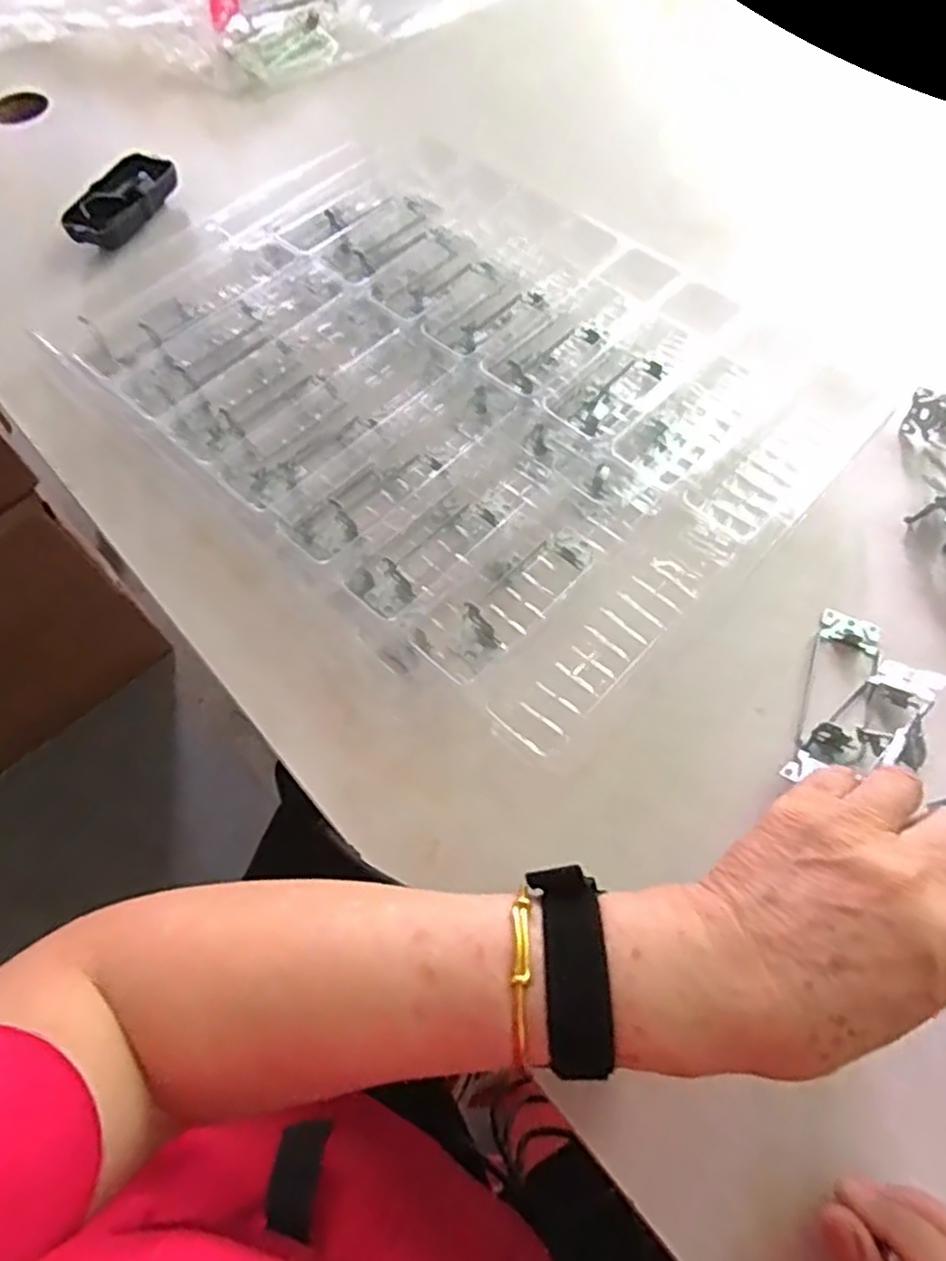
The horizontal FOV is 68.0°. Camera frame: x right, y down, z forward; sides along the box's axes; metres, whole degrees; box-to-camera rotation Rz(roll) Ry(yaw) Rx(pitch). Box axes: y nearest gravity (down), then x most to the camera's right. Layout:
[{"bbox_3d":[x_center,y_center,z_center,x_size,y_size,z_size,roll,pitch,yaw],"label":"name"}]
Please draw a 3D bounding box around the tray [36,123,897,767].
[{"bbox_3d":[-0.023,-0.189,0.492,0.513,0.040,0.361,38,69,19],"label":"tray"}]

